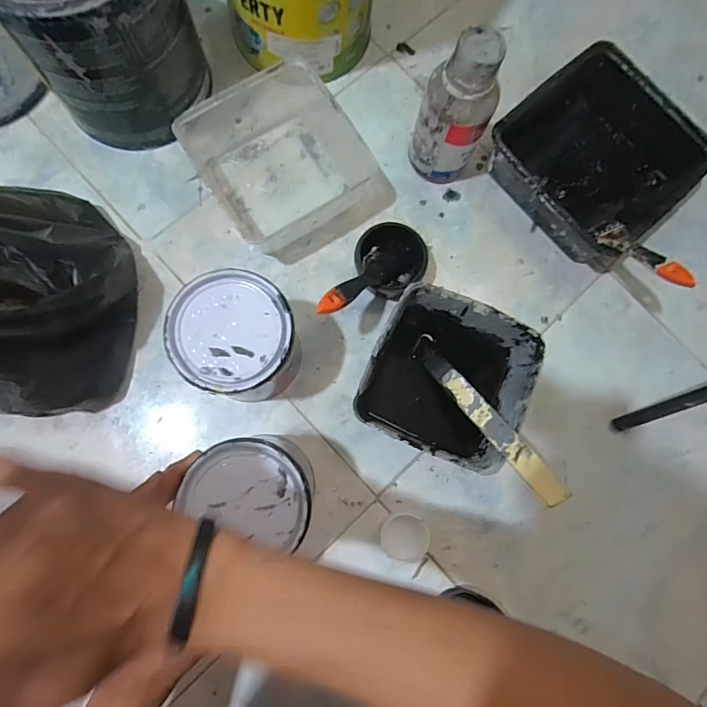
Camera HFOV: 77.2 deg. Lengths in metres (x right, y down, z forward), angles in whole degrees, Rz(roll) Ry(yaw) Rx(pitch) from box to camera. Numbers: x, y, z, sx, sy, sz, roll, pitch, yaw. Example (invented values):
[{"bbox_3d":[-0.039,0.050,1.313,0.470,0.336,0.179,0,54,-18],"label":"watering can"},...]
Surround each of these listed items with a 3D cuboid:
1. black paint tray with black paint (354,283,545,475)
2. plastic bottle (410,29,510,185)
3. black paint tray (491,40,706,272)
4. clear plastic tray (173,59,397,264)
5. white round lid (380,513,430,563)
[{"bbox_3d":[0.097,0.026,0.479,0.159,0.075,0.157,23,80,0],"label":"black paint tray with black paint"},{"bbox_3d":[0.107,-0.252,0.478,0.060,0.167,0.064,1,81,-4],"label":"plastic bottle"},{"bbox_3d":[0.287,-0.231,0.536,0.205,0.070,0.202,-41,86,-9],"label":"black paint tray"},{"bbox_3d":[-0.068,-0.218,0.510,0.182,0.074,0.175,-37,85,-9],"label":"clear plastic tray"},{"bbox_3d":[0.054,0.195,0.474,0.050,0.023,0.047,1,81,-4],"label":"white round lid"}]

